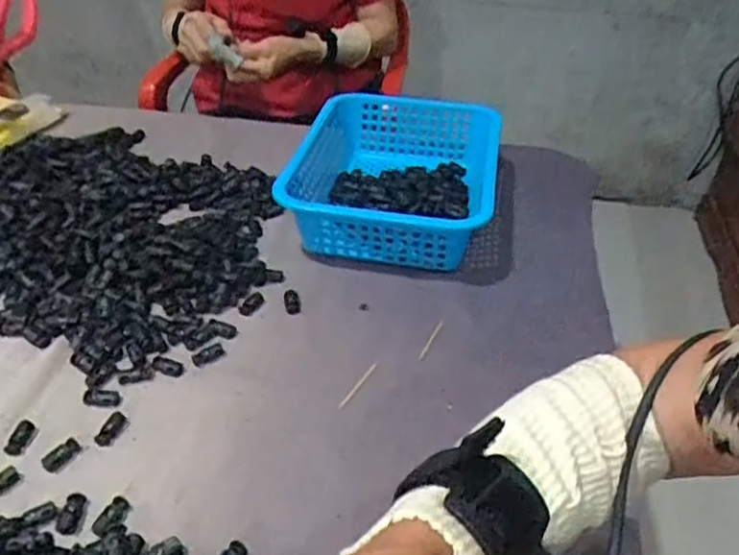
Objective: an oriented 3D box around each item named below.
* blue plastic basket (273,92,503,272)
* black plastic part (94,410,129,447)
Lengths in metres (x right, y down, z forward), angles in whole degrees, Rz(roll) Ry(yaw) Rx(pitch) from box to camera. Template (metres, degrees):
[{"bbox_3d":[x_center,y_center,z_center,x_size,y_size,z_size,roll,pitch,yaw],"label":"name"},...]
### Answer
[{"bbox_3d":[0.024,-0.108,0.756,0.218,0.100,0.268,7,37,7],"label":"blue plastic basket"},{"bbox_3d":[-0.198,0.115,0.512,0.015,0.006,0.031,10,38,12],"label":"black plastic part"}]

